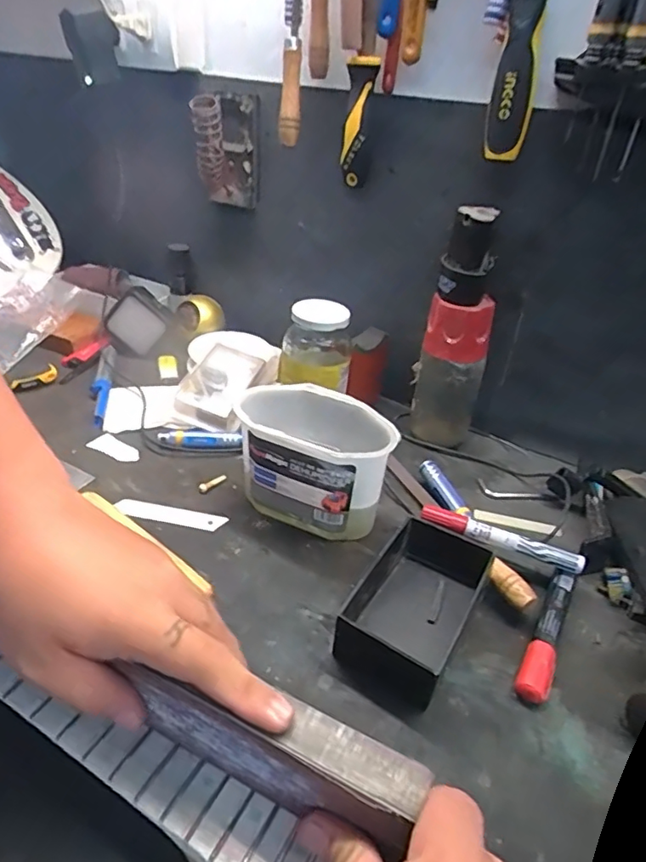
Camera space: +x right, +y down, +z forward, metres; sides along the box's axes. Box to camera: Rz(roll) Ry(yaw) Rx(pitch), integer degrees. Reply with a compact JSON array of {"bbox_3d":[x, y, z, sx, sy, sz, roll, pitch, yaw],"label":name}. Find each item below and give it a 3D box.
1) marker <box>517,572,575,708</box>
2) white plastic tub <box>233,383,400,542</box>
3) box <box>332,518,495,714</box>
[{"bbox_3d":[0.168,0.149,0.411,0.021,0.024,0.115,21,36,23],"label":"marker"},{"bbox_3d":[-0.009,0.029,0.494,0.137,0.104,0.076,20,35,22],"label":"white plastic tub"},{"bbox_3d":[0.066,0.128,0.412,0.080,0.042,0.138,22,36,24],"label":"box"}]

